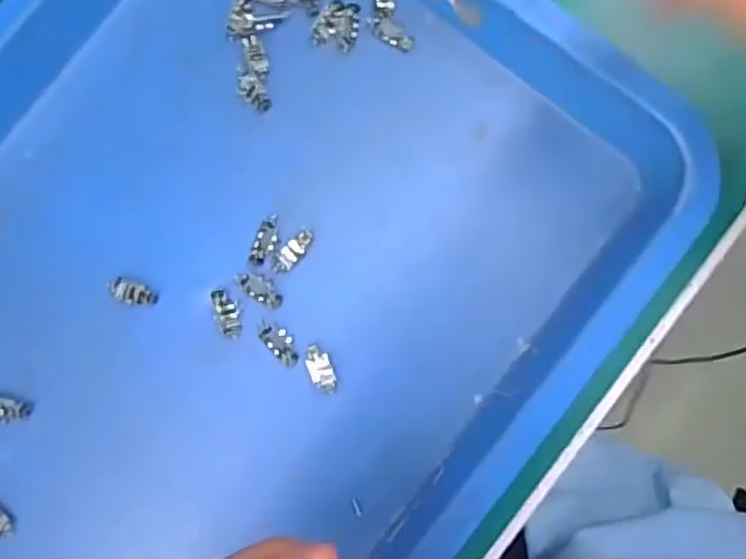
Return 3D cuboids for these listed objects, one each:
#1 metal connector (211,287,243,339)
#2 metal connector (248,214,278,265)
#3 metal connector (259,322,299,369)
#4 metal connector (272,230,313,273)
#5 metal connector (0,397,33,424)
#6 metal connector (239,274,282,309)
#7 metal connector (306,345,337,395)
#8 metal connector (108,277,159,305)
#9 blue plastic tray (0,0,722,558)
[{"bbox_3d":[-0.075,0.017,0.361,0.011,0.006,0.026,-23,83,-1],"label":"metal connector"},{"bbox_3d":[-0.056,-0.020,0.365,0.011,0.004,0.028,20,84,4],"label":"metal connector"},{"bbox_3d":[-0.048,0.032,0.360,0.012,0.004,0.027,-43,84,-3],"label":"metal connector"},{"bbox_3d":[-0.041,-0.015,0.363,0.010,0.004,0.026,40,86,5],"label":"metal connector"},{"bbox_3d":[-0.189,0.068,0.363,0.023,0.007,0.012,14,84,3],"label":"metal connector"},{"bbox_3d":[-0.058,0.006,0.361,0.024,0.004,0.011,39,86,5],"label":"metal connector"},{"bbox_3d":[-0.027,0.046,0.358,0.012,0.005,0.026,-24,84,-1],"label":"metal connector"},{"bbox_3d":[-0.125,0.007,0.365,0.026,0.004,0.011,19,84,4],"label":"metal connector"},{"bbox_3d":[-0.086,0.011,0.357,0.352,0.047,0.442,37,86,5],"label":"blue plastic tray"}]

